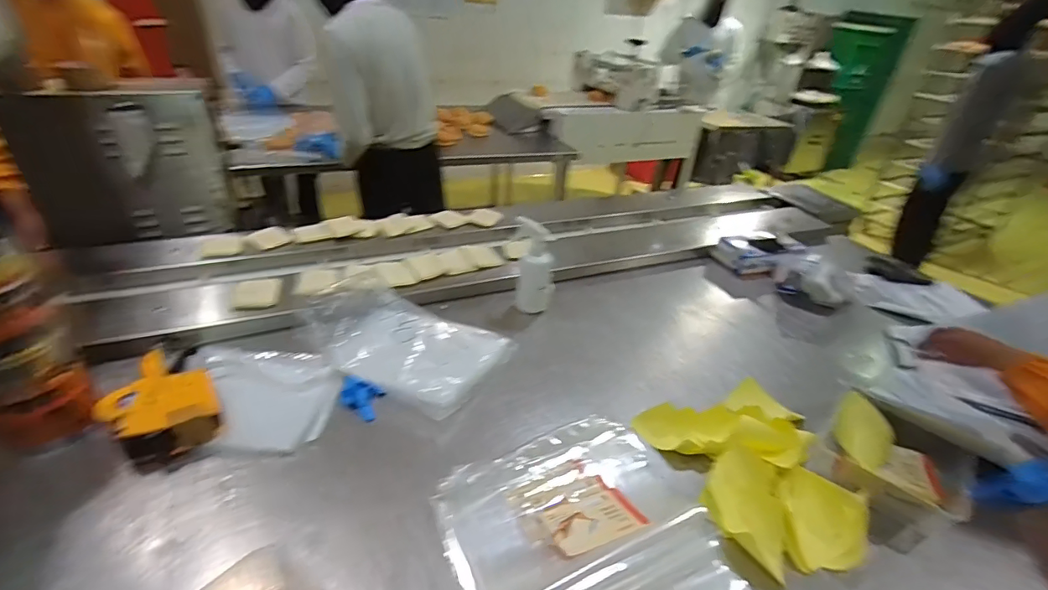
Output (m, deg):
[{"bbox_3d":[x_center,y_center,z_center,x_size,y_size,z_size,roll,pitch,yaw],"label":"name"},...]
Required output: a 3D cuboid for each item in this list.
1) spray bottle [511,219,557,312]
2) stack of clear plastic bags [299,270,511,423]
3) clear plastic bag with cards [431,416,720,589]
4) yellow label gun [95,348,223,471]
[{"bbox_3d":[0.020,-0.064,1.086,0.097,0.190,0.068,6,33,2],"label":"spray bottle"},{"bbox_3d":[-0.231,0.073,0.949,0.357,0.086,0.249,18,36,19],"label":"stack of clear plastic bags"},{"bbox_3d":[0.071,0.304,0.680,0.355,0.037,0.265,-11,36,-22],"label":"clear plastic bag with cards"},{"bbox_3d":[-0.590,0.158,0.783,0.145,0.059,0.271,-19,40,-32],"label":"yellow label gun"}]

